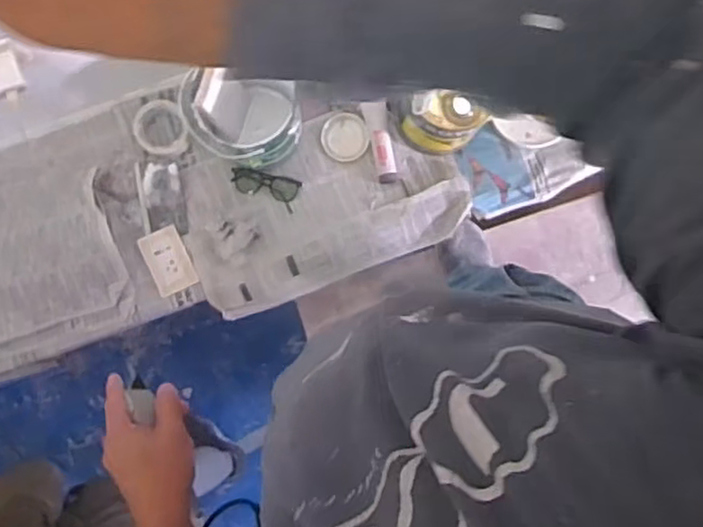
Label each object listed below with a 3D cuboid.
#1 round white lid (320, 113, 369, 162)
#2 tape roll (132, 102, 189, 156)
[{"bbox_3d":[-0.013,-0.251,1.345,0.092,0.018,0.092,0,88,-1],"label":"round white lid"},{"bbox_3d":[-0.366,-0.260,1.299,0.107,0.025,0.112,0,88,-1],"label":"tape roll"}]

